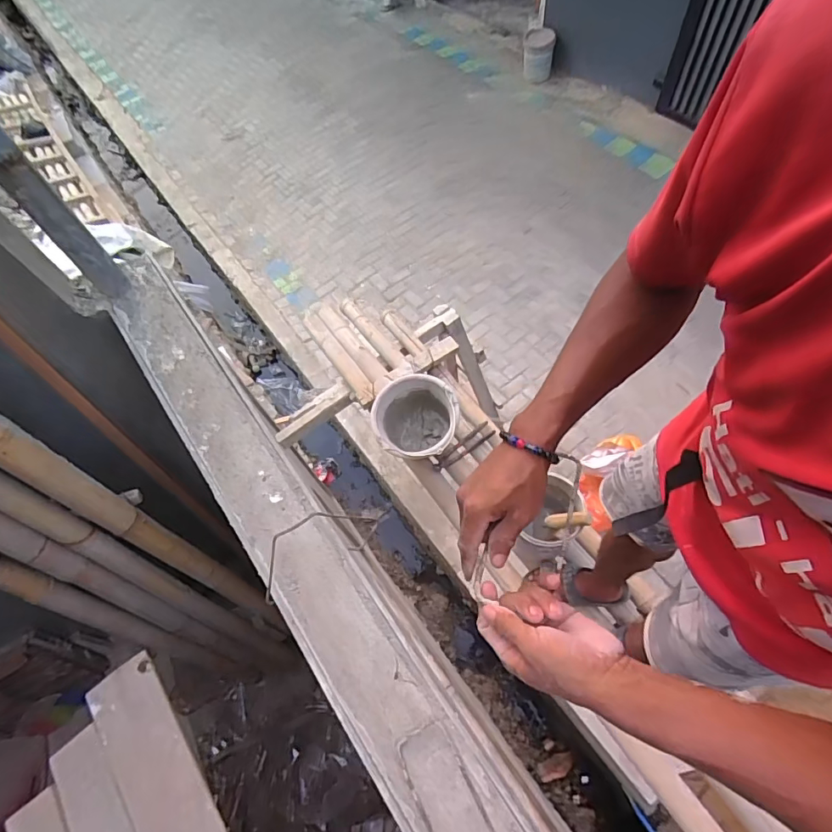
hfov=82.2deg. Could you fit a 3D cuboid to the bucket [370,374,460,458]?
[{"bbox_3d":[-0.003,0.031,1.407,0.236,0.181,0.241,-3,62,5],"label":"bucket"}]

